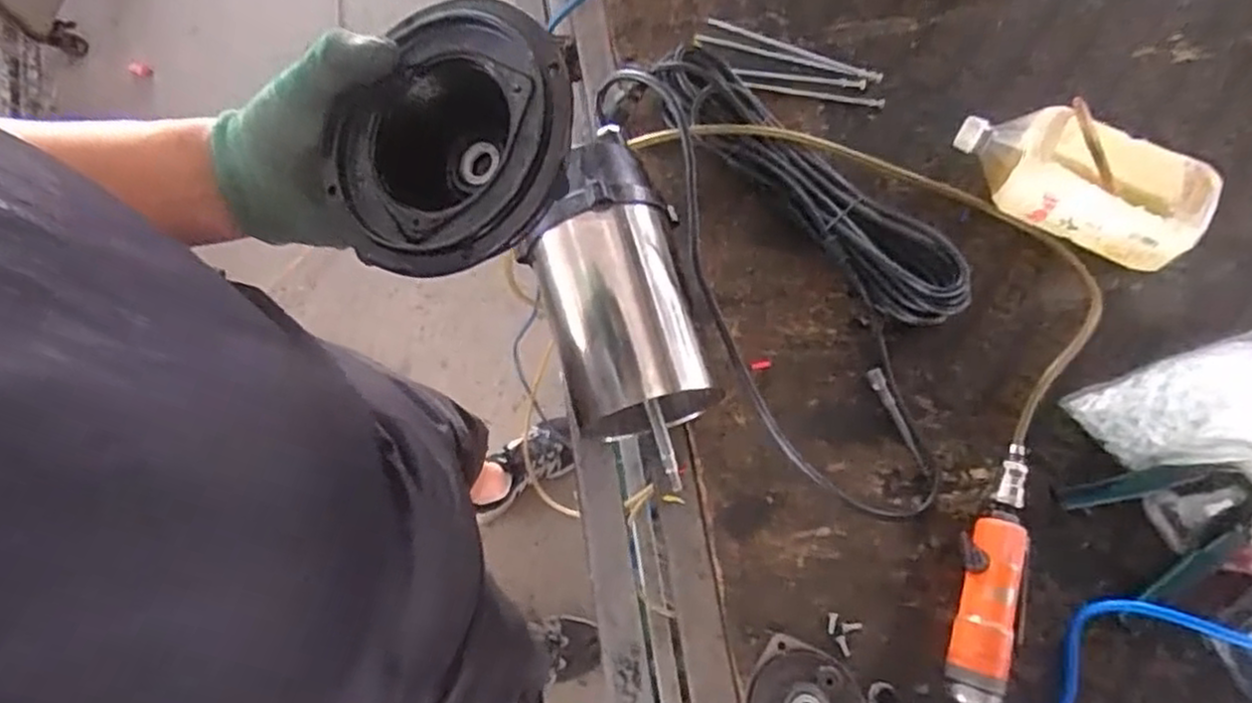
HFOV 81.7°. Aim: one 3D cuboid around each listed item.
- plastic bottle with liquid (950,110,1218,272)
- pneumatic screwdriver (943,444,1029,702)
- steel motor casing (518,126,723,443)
[{"bbox_3d":[0.403,-0.158,0.655,0.207,0.077,0.091,30,75,11],"label":"plastic bottle with liquid"},{"bbox_3d":[0.268,0.224,0.552,0.045,0.043,0.311,16,73,7],"label":"pneumatic screwdriver"},{"bbox_3d":[-0.013,-0.058,0.592,0.128,0.104,0.251,-11,86,-2],"label":"steel motor casing"}]

